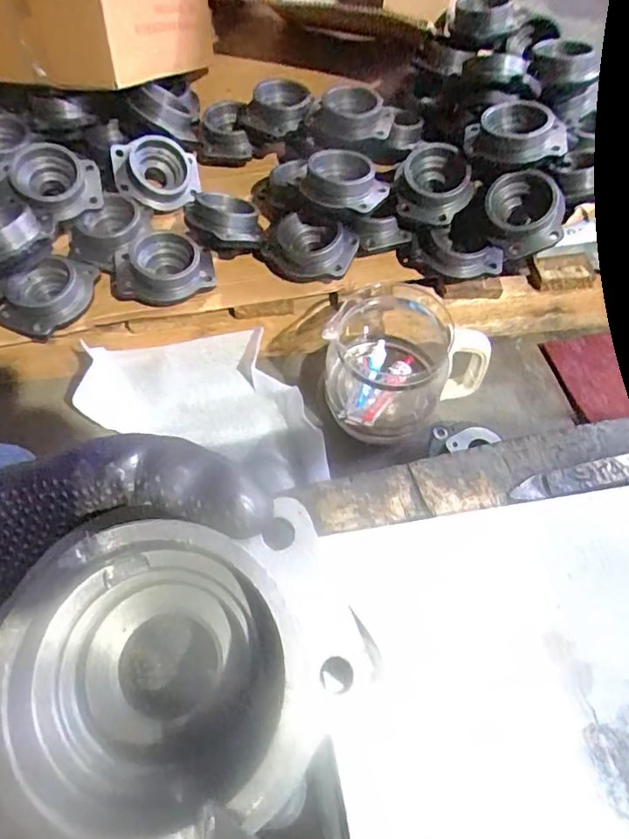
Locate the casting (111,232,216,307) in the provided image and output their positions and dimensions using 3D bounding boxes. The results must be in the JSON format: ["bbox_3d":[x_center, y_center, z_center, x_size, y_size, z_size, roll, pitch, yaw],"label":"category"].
[{"bbox_3d":[-0.197,-0.193,0.699,0.135,0.046,0.088,-1,61,-2],"label":"casting"}]

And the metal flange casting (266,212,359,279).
[{"bbox_3d":[-0.009,-0.217,0.709,0.118,0.061,0.074,18,62,9],"label":"metal flange casting"}]

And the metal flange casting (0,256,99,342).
[{"bbox_3d":[-0.329,-0.149,0.671,0.129,0.044,0.089,-24,64,-14],"label":"metal flange casting"}]

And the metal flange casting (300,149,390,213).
[{"bbox_3d":[0.038,-0.293,0.667,0.099,0.037,0.096,-14,62,-9],"label":"metal flange casting"}]

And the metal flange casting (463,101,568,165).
[{"bbox_3d":[0.242,-0.341,0.647,0.117,0.042,0.087,16,62,8],"label":"metal flange casting"}]

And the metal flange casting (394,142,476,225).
[{"bbox_3d":[0.149,-0.298,0.681,0.090,0.052,0.085,2,61,0],"label":"metal flange casting"}]

